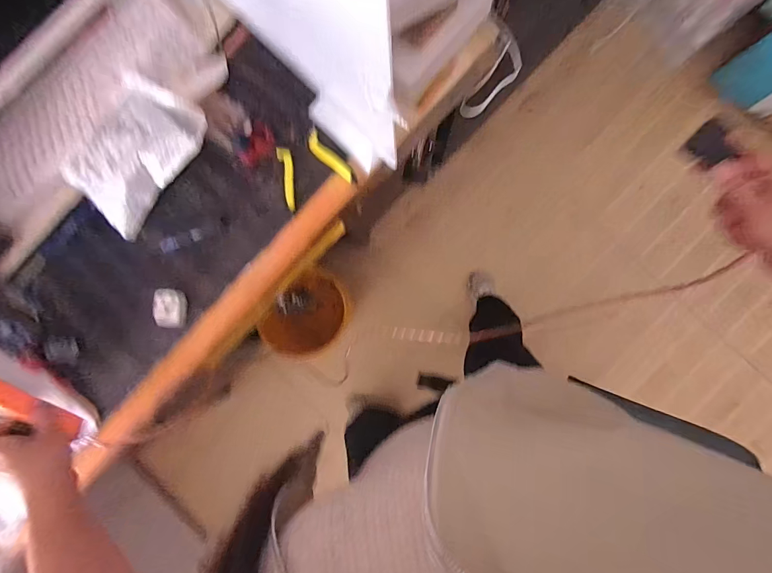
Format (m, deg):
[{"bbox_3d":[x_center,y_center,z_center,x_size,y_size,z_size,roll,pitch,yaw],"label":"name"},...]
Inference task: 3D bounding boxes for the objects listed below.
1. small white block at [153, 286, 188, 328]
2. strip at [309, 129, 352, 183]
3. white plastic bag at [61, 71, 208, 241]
[{"bbox_3d":[-0.342,0.035,0.586,0.040,0.023,0.062,1,89,3],"label":"small white block"},{"bbox_3d":[-0.090,-0.205,0.589,0.027,0.011,0.095,-44,87,1],"label":"strip"},{"bbox_3d":[-0.402,-0.211,0.584,0.171,0.049,0.230,35,90,3],"label":"white plastic bag"}]

